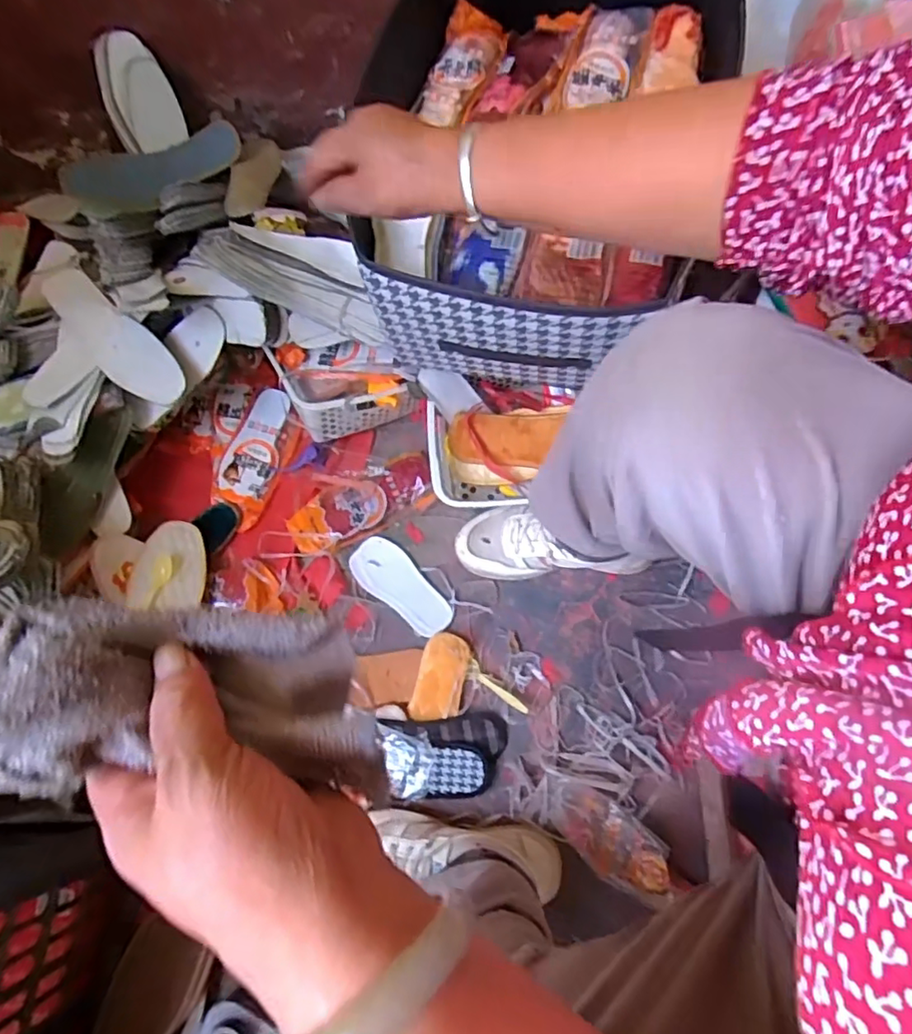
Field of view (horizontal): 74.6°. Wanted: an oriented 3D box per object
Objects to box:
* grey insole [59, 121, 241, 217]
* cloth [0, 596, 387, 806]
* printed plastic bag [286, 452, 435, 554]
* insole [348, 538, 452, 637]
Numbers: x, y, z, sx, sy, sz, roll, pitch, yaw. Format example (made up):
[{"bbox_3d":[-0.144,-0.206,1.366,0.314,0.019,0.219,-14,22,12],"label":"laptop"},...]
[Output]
[{"bbox_3d":[-0.427,-0.495,0.857,0.241,0.075,0.027,-22,27,-7],"label":"grey insole"},{"bbox_3d":[-0.098,0.067,0.224,0.144,0.032,0.066,9,70,-17],"label":"cloth"},{"bbox_3d":[-0.122,-0.019,0.784,0.193,0.023,0.080,-25,72,-6],"label":"printed plastic bag"},{"bbox_3d":[-0.068,0.086,0.751,0.148,0.007,0.065,40,77,14],"label":"insole"}]

